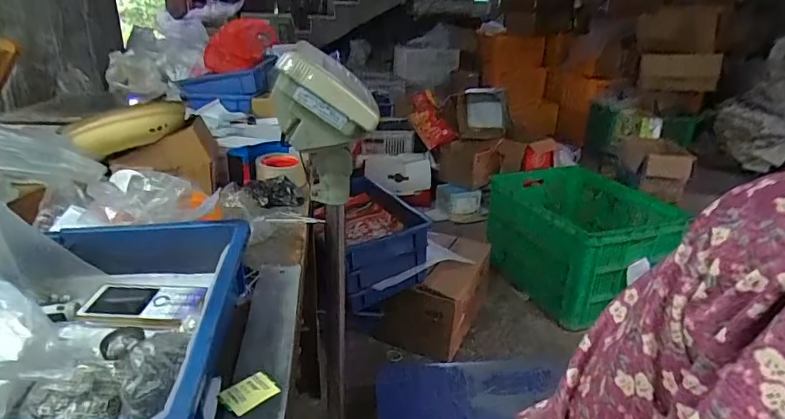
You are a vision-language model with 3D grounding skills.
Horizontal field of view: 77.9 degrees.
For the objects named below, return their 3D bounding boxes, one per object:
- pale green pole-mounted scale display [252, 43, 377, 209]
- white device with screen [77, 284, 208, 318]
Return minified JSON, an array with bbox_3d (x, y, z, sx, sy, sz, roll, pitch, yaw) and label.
[{"bbox_3d":[-0.114,-0.119,0.746,0.146,0.238,0.149,-6,24,-17],"label":"pale green pole-mounted scale display"},{"bbox_3d":[-0.258,0.098,0.515,0.143,0.019,0.058,6,24,10],"label":"white device with screen"}]

